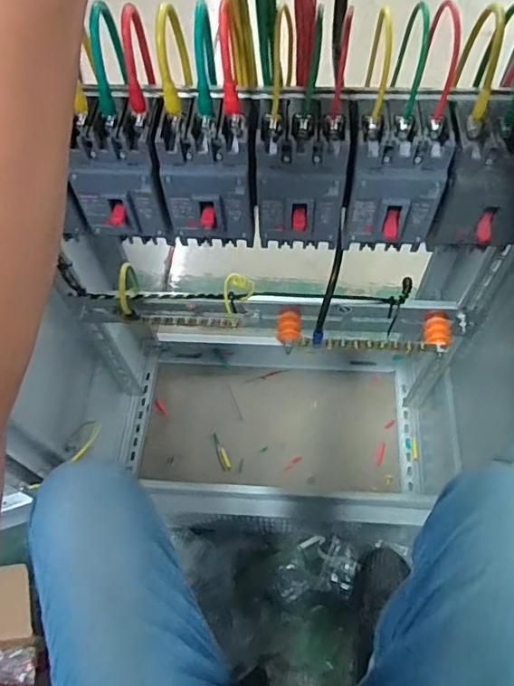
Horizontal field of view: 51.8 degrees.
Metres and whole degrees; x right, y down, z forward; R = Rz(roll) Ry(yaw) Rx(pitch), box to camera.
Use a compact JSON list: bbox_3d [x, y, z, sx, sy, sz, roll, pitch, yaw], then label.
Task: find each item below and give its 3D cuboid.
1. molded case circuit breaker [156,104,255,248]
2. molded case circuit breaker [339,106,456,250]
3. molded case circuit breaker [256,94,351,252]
[{"bbox_3d":[-0.042,-0.144,0.480,0.079,0.115,0.061,1,61,2],"label":"molded case circuit breaker"},{"bbox_3d":[0.120,-0.141,0.462,0.075,0.115,0.067,5,61,5],"label":"molded case circuit breaker"},{"bbox_3d":[0.039,-0.145,0.469,0.077,0.112,0.069,5,61,4],"label":"molded case circuit breaker"}]

